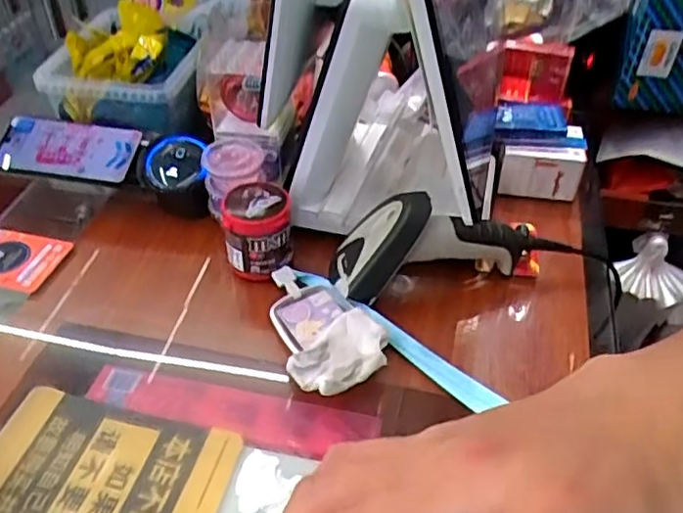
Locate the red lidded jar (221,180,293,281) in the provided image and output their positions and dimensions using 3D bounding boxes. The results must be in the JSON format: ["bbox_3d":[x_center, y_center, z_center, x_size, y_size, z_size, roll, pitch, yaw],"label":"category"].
[{"bbox_3d":[-0.082,-0.026,0.634,0.066,0.074,0.061,1,42,-1],"label":"red lidded jar"}]

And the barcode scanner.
[{"bbox_3d":[0.087,-0.006,0.590,0.189,0.097,0.083,0,42,-1],"label":"barcode scanner"}]

